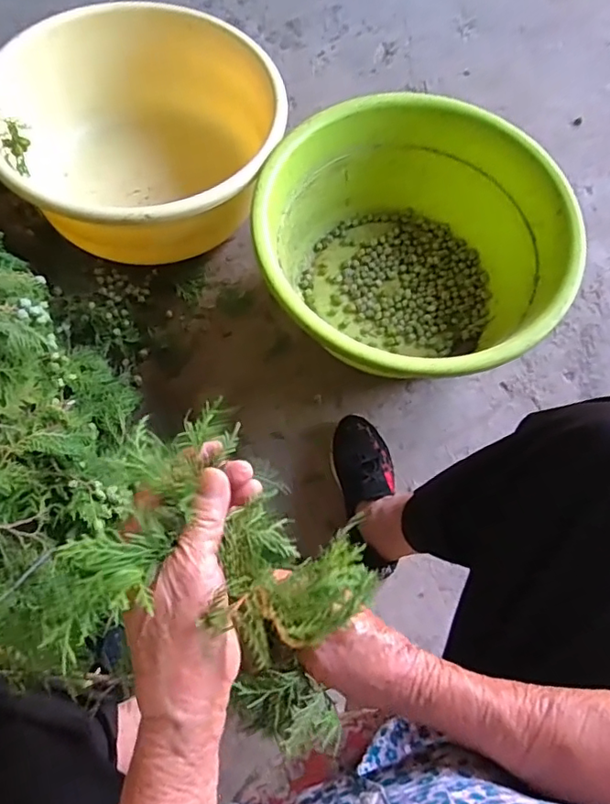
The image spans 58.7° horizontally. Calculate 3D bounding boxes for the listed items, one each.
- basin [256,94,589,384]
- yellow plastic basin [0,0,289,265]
[{"bbox_3d":[0.151,-0.212,0.819,0.420,0.200,0.418,1,70,-3],"label":"basin"},{"bbox_3d":[-0.246,-0.404,0.876,0.412,0.217,0.386,1,70,-3],"label":"yellow plastic basin"}]

